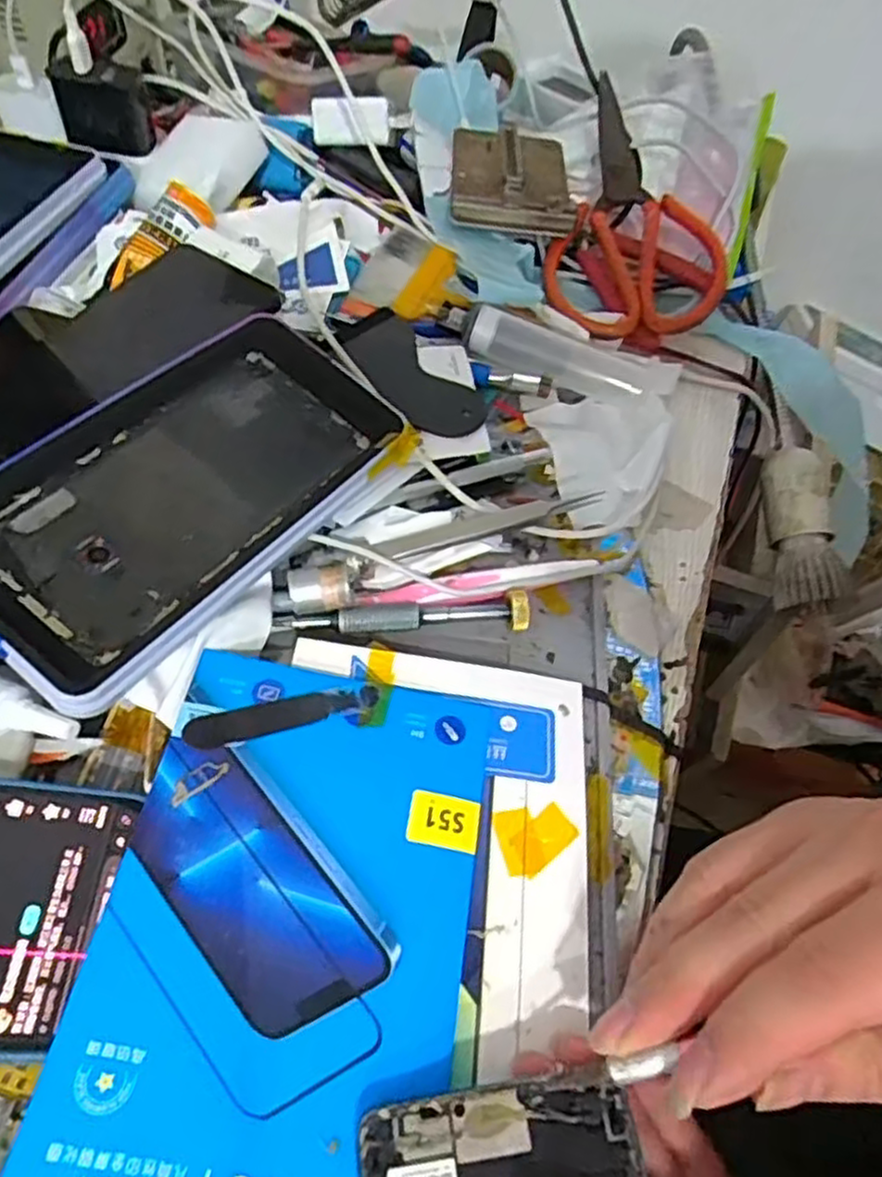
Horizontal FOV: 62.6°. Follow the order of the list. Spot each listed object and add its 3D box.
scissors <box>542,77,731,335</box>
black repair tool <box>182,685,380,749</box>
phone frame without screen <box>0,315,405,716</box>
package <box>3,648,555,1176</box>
[{"bbox_3d":[0.123,-0.245,0.478,0.107,0.037,0.184,1,67,-4],"label":"scissors"},{"bbox_3d":[-0.058,0.046,0.269,0.070,0.004,0.012,-11,56,-12],"label":"black repair tool"},{"bbox_3d":[-0.107,-0.045,0.299,0.103,0.011,0.185,40,59,7],"label":"phone frame without screen"},{"bbox_3d":[-0.045,0.131,0.218,0.127,0.015,0.234,9,54,2],"label":"package"}]

